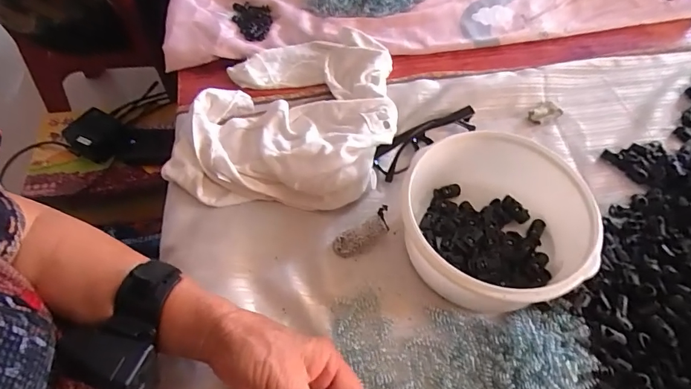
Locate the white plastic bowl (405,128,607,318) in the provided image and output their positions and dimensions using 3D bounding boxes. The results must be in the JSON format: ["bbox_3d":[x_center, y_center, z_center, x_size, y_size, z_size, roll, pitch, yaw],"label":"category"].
[{"bbox_3d":[0.125,0.031,0.383,0.143,0.074,0.160,-35,62,-25],"label":"white plastic bowl"}]

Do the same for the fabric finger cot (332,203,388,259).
[{"bbox_3d":[0.018,0.038,0.416,0.064,0.014,0.023,-35,61,-9],"label":"fabric finger cot"}]

